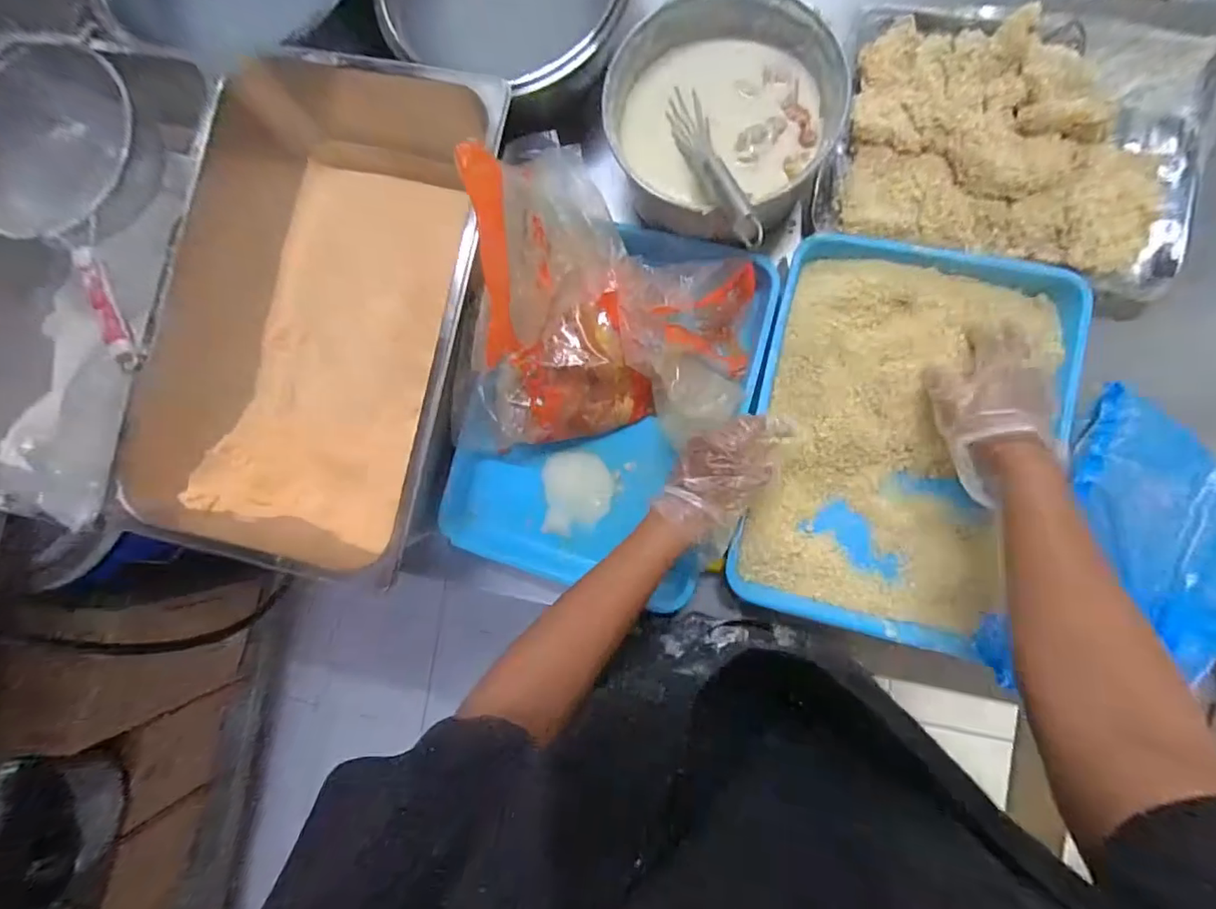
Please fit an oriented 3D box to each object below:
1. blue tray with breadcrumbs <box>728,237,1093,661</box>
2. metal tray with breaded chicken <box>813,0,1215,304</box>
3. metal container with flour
[{"bbox_3d":[0.314,-0.017,0.579,0.295,0.043,0.410,11,88,8],"label":"blue tray with breadcrumbs"},{"bbox_3d":[0.437,-0.349,0.579,0.362,0.047,0.291,11,88,8],"label":"metal tray with breaded chicken"},{"bbox_3d":[-0.320,-0.143,0.609,0.311,0.140,0.535,16,89,8],"label":"metal container with flour"}]

